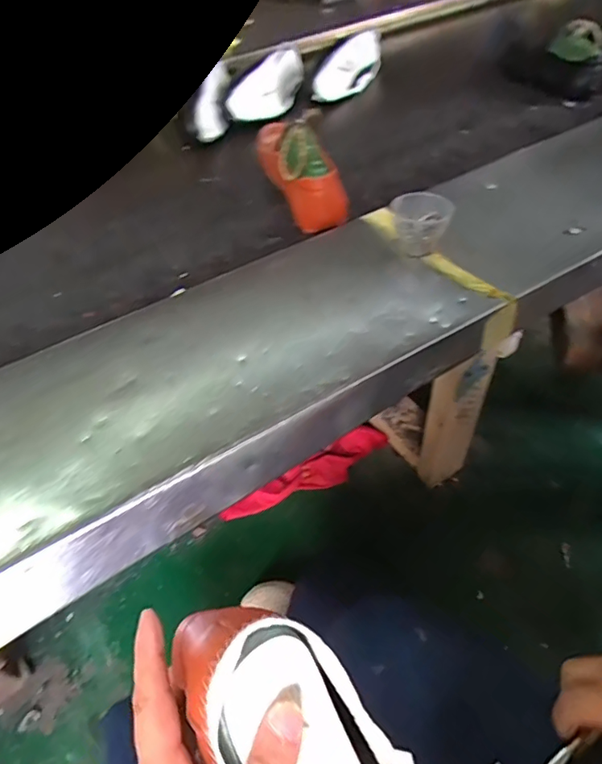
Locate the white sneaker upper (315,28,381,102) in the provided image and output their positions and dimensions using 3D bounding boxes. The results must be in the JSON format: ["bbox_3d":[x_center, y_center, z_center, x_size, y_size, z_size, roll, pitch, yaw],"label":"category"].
[{"bbox_3d":[0.089,-0.618,0.978,0.070,0.071,0.216,16,53,19],"label":"white sneaker upper"}]

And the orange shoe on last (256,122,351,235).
[{"bbox_3d":[-0.005,-0.327,0.715,0.077,0.102,0.260,-15,49,-7],"label":"orange shoe on last"}]

